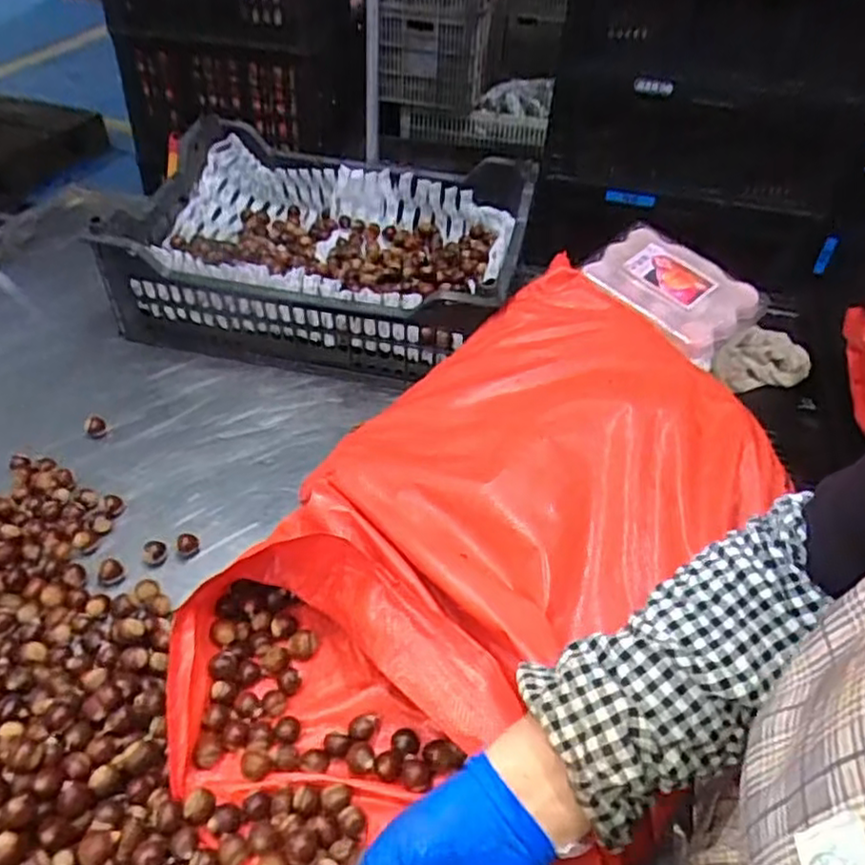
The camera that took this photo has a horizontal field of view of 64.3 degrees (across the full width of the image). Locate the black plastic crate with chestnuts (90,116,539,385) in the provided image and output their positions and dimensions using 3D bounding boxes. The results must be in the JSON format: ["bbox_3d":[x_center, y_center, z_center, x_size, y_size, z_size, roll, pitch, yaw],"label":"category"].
[{"bbox_3d":[-0.139,-0.234,0.929,0.486,0.204,0.291,9,46,5],"label":"black plastic crate with chestnuts"}]

